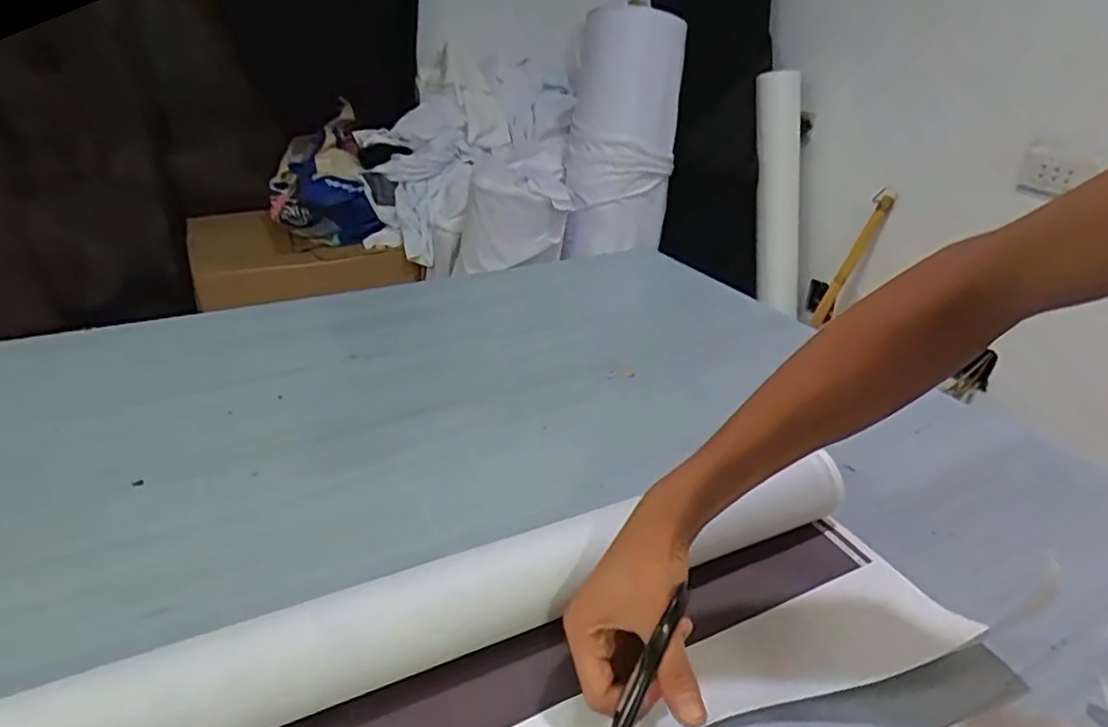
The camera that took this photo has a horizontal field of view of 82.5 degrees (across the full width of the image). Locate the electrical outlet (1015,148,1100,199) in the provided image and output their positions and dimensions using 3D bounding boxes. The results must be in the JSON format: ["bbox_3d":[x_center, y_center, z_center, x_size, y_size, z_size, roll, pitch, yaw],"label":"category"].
[{"bbox_3d":[0.960,-0.367,1.222,0.024,0.079,0.120,-13,33,-26],"label":"electrical outlet"}]

